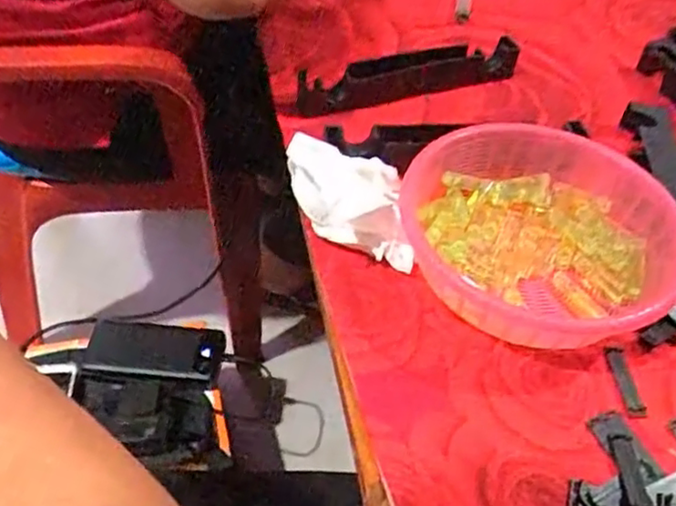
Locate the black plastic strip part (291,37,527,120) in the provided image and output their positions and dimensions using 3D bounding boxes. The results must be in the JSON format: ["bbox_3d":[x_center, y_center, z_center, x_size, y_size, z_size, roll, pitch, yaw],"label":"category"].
[{"bbox_3d":[0.060,-0.155,0.553,0.189,0.028,0.036,-12,50,-15],"label":"black plastic strip part"}]

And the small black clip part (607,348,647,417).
[{"bbox_3d":[0.165,0.074,0.374,0.011,0.004,0.044,0,48,-5],"label":"small black clip part"}]

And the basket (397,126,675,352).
[{"bbox_3d":[0.128,-0.010,0.411,0.170,0.045,0.168,0,48,-5],"label":"basket"}]

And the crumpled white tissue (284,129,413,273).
[{"bbox_3d":[0.008,-0.030,0.409,0.070,0.069,0.058,-5,49,-10],"label":"crumpled white tissue"}]

